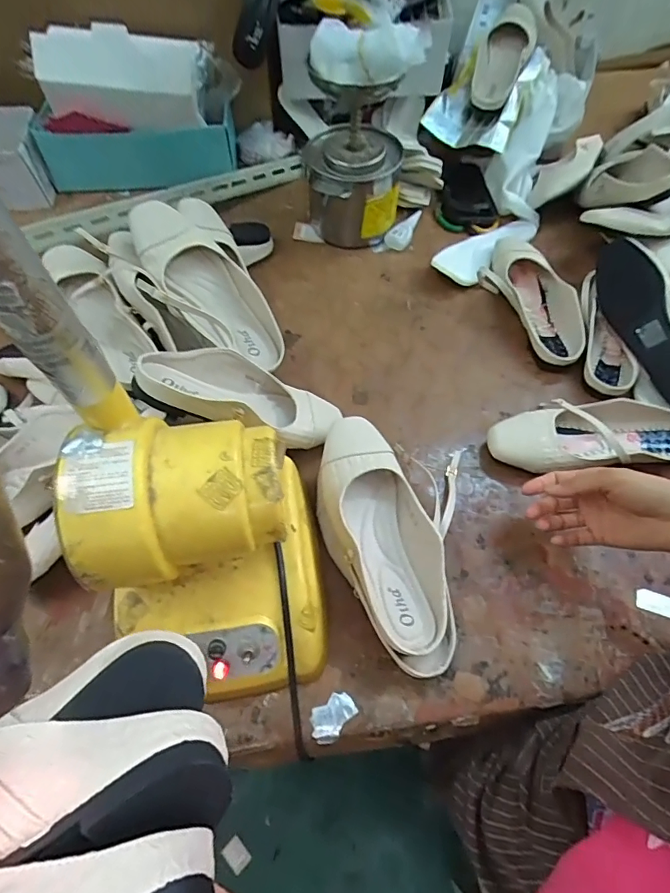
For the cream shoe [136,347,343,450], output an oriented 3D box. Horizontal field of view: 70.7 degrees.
[{"bbox_3d":[-0.098,-0.049,0.510,0.217,0.065,0.093,22,48,-22],"label":"cream shoe"}]

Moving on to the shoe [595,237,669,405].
[{"bbox_3d":[0.386,-0.154,0.581,0.064,0.083,0.228,-19,62,-10],"label":"shoe"}]

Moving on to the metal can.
[{"bbox_3d":[0.030,-0.395,0.717,0.136,0.116,0.133,-9,61,-5],"label":"metal can"}]

